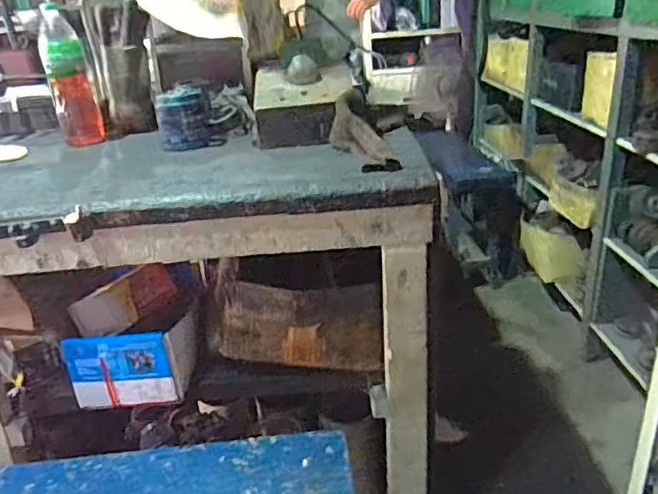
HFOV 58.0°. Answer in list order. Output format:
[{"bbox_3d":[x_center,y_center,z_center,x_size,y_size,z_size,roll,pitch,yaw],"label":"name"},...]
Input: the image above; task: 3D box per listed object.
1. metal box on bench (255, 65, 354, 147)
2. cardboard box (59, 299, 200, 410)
[{"bbox_3d":[-0.051,-0.257,1.091,0.179,0.114,0.134,0,23,8],"label":"metal box on bench"},{"bbox_3d":[-0.350,0.194,1.085,0.216,0.150,0.141,-2,23,2],"label":"cardboard box"}]

